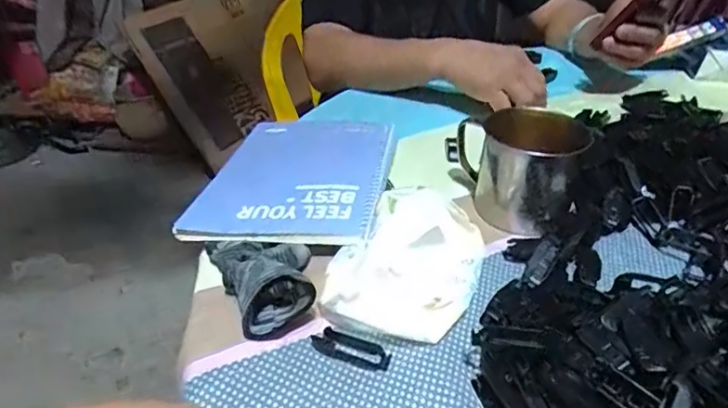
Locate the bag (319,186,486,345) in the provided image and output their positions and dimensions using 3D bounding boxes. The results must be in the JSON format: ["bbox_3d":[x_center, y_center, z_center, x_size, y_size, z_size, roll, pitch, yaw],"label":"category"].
[{"bbox_3d":[0.033,0.043,0.428,0.110,0.045,0.150,16,37,24],"label":"bag"}]

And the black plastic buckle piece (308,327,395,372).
[{"bbox_3d":[-0.009,0.102,0.381,0.056,0.007,0.022,9,35,14],"label":"black plastic buckle piece"}]

